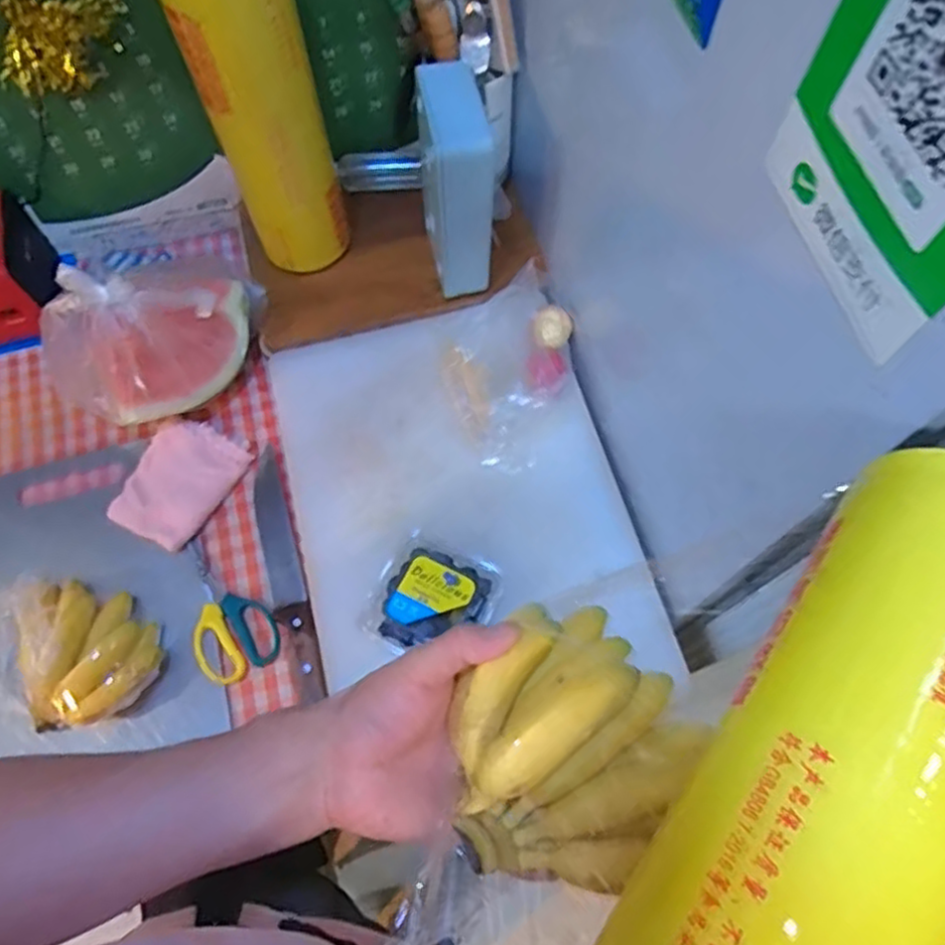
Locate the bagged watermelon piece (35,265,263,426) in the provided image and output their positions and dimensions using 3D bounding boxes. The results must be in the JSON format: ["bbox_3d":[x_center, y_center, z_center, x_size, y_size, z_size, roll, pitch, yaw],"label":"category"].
[{"bbox_3d":[-0.304,-0.130,0.669,0.211,0.136,0.097,-27,69,-10],"label":"bagged watermelon piece"}]

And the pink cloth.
[{"bbox_3d":[-0.292,0.008,0.700,0.087,0.025,0.124,25,70,11],"label":"pink cloth"}]

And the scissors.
[{"bbox_3d":[-0.241,0.131,0.661,0.073,0.018,0.147,-39,72,-14],"label":"scissors"}]

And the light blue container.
[{"bbox_3d":[-0.016,-0.272,0.676,0.055,0.205,0.104,-11,67,-4],"label":"light blue container"}]

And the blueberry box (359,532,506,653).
[{"bbox_3d":[-0.035,0.113,0.621,0.099,0.040,0.103,28,70,12],"label":"blueberry box"}]

